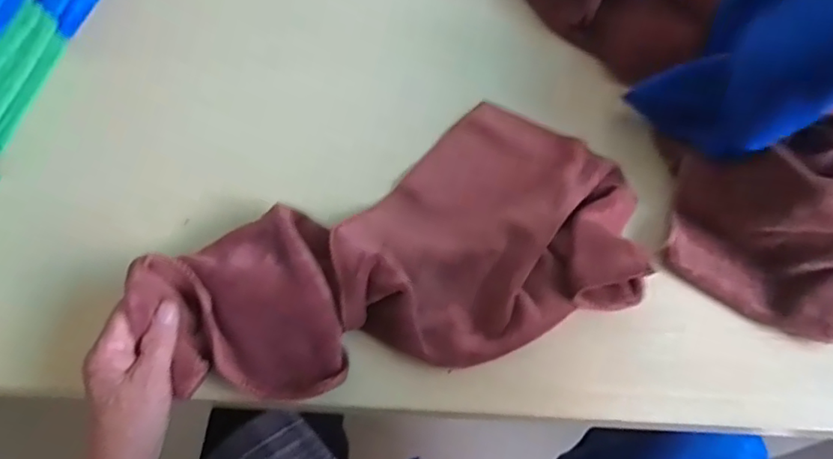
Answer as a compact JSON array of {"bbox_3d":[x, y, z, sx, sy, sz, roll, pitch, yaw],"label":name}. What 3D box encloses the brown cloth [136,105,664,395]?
[{"bbox_3d":[-0.013,0.011,0.463,0.416,0.058,0.216,-18,61,-17],"label":"brown cloth"}]

